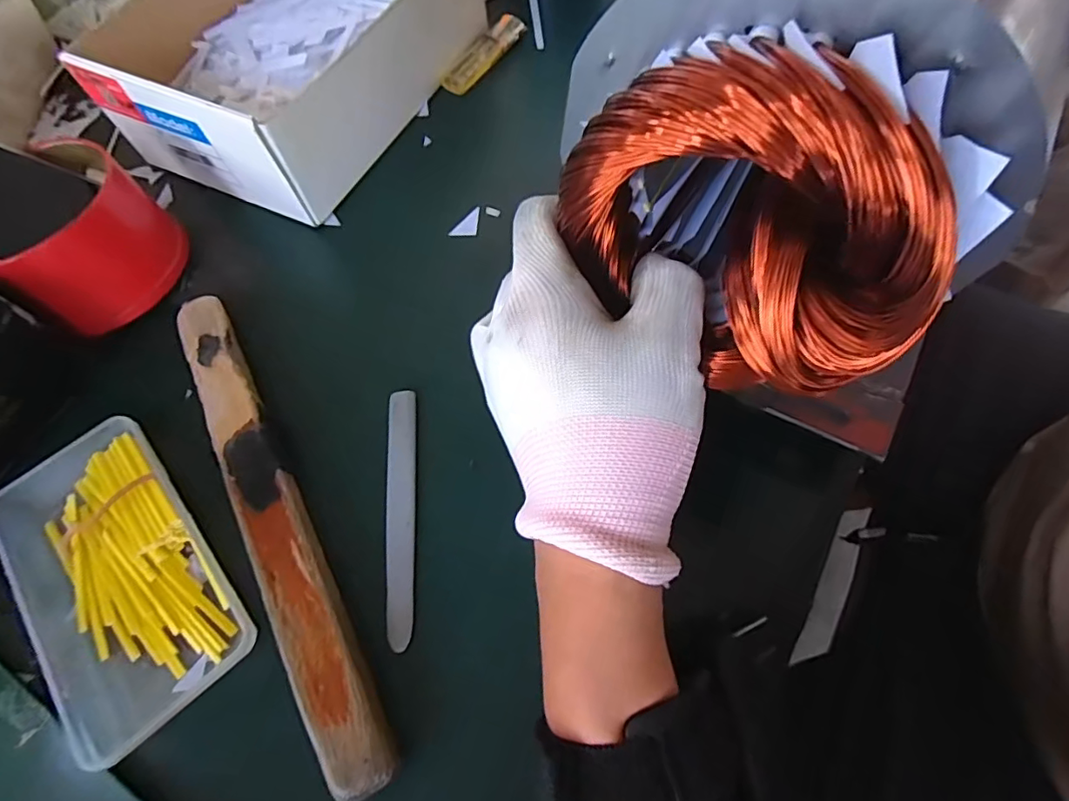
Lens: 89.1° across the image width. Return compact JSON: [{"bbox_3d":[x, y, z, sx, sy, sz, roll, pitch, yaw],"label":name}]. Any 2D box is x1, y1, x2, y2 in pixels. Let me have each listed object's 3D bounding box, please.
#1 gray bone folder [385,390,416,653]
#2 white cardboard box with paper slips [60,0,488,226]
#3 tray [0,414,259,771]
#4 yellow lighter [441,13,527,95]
[{"bbox_3d":[-0.070,0.056,0.279,0.016,0.006,0.130,-7,67,5],"label":"gray bone folder"},{"bbox_3d":[-0.170,-0.264,0.387,0.182,0.073,0.238,23,68,13],"label":"white cardboard box with paper slips"},{"bbox_3d":[-0.205,0.086,0.263,0.087,0.024,0.152,-41,69,-15],"label":"tray"},{"bbox_3d":[-0.038,-0.270,0.423,0.019,0.016,0.087,31,70,17],"label":"yellow lighter"}]

